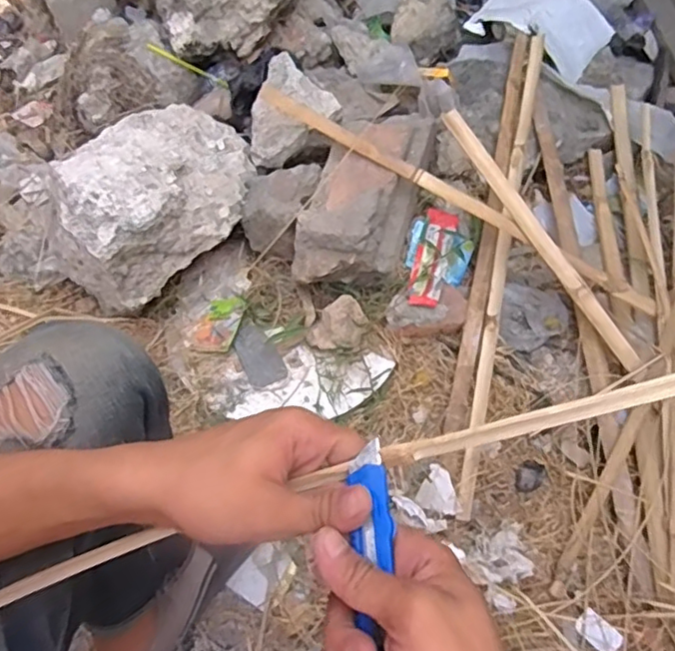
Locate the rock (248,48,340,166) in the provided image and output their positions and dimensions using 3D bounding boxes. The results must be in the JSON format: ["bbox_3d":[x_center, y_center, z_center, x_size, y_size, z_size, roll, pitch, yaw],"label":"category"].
[{"bbox_3d":[-0.106,-0.373,1.072,0.159,0.082,0.167,-34,63,-18],"label":"rock"}]

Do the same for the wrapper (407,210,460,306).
[{"bbox_3d":[0.157,-0.111,1.020,0.056,0.029,0.207,14,59,10],"label":"wrapper"}]

